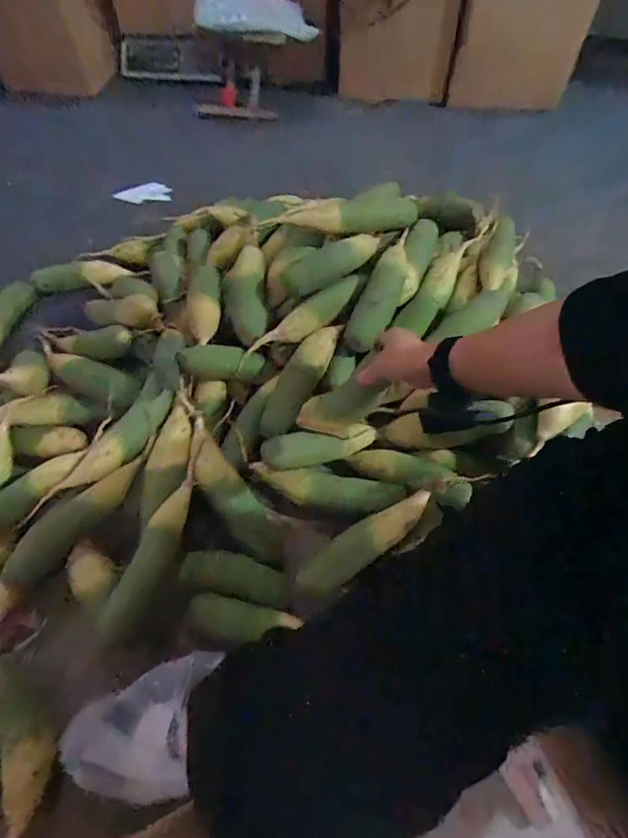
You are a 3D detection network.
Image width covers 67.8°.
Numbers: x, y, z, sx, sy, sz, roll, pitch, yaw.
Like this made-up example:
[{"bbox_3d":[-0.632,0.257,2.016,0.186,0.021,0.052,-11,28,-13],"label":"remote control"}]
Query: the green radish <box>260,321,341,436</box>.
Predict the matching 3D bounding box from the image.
[{"bbox_3d":[-0.023,-0.059,0.729,0.049,0.053,0.204,35,97,21],"label":"green radish"}]

